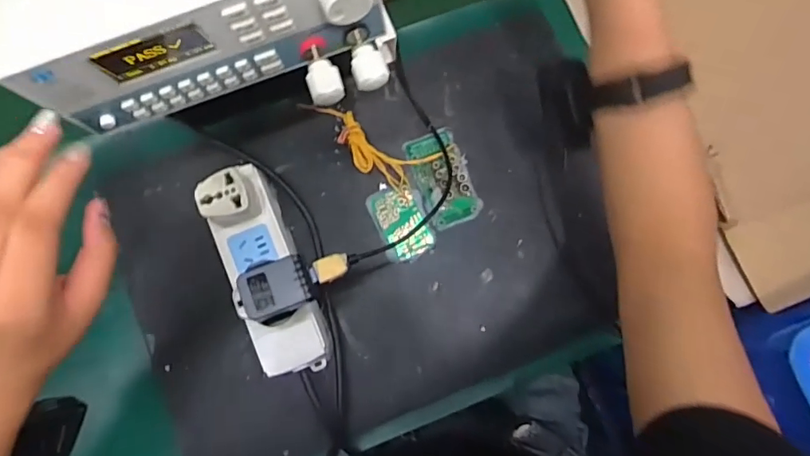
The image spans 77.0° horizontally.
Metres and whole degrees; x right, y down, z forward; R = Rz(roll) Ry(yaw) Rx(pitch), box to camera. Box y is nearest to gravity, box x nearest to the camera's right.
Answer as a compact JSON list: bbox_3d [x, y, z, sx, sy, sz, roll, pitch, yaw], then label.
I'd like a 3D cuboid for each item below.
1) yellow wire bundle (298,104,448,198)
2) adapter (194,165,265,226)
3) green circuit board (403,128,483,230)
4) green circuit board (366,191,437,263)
[{"bbox_3d":[-0.034,-0.070,0.450,0.128,0.015,0.045,25,80,4],"label":"yellow wire bundle"},{"bbox_3d":[-0.139,-0.023,0.403,0.042,0.031,0.036,-26,80,-5],"label":"adapter"},{"bbox_3d":[0.034,-0.045,0.448,0.048,0.015,0.084,-21,80,-4],"label":"green circuit board"},{"bbox_3d":[-0.002,-0.005,0.446,0.043,0.010,0.064,-20,80,-4],"label":"green circuit board"}]

